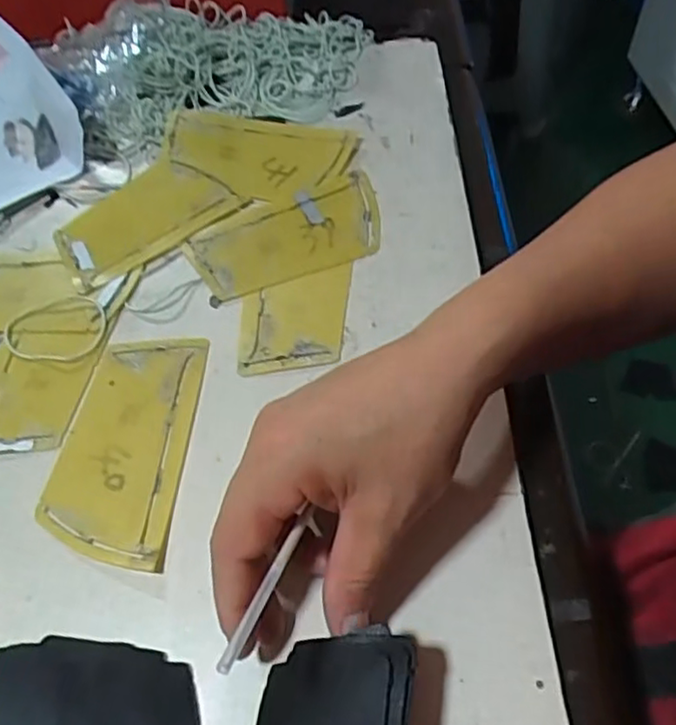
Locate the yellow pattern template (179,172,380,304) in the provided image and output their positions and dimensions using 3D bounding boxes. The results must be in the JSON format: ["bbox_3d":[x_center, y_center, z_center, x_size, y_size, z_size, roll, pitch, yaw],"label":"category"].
[{"bbox_3d":[-0.029,-0.077,0.397,0.117,0.005,0.063,-19,61,-8],"label":"yellow pattern template"}]

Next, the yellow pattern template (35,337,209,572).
[{"bbox_3d":[-0.107,0.040,0.329,0.064,0.004,0.120,2,58,4],"label":"yellow pattern template"}]

